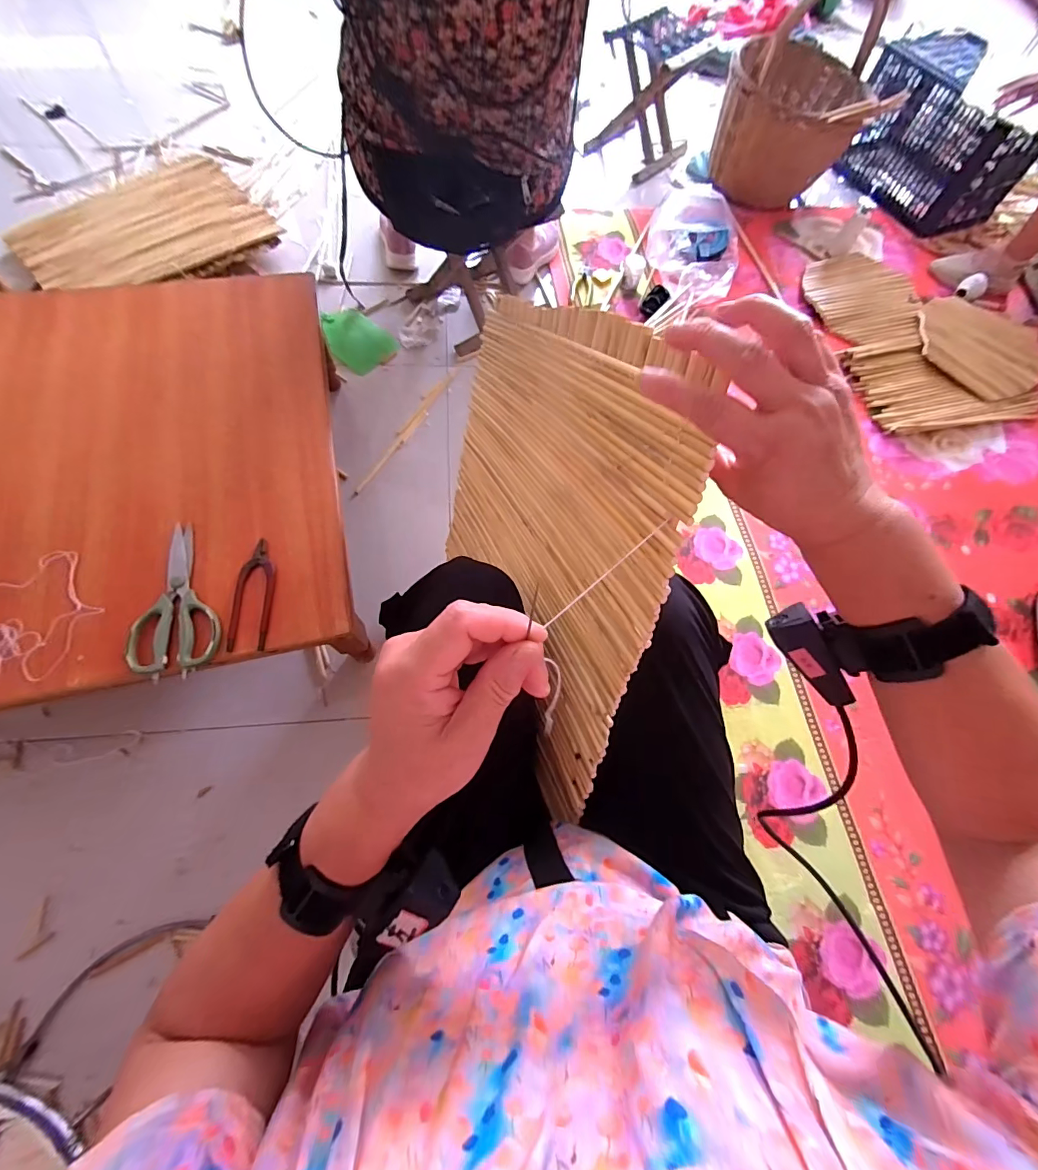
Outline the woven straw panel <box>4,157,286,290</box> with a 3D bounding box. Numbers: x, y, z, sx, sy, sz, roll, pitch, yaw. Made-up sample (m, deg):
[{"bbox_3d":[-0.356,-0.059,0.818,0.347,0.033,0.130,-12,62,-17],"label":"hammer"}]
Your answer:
[{"bbox_3d":[-0.974,-0.935,1.165,0.467,0.030,0.555,39,68,10],"label":"woven straw panel"}]

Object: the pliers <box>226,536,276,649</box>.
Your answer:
[{"bbox_3d":[-0.360,0.012,0.607,0.048,0.010,0.154,1,69,-5],"label":"pliers"}]

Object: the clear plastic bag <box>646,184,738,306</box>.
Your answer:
[{"bbox_3d":[0.479,-0.923,1.218,0.253,0.117,0.293,15,70,3],"label":"clear plastic bag"}]

